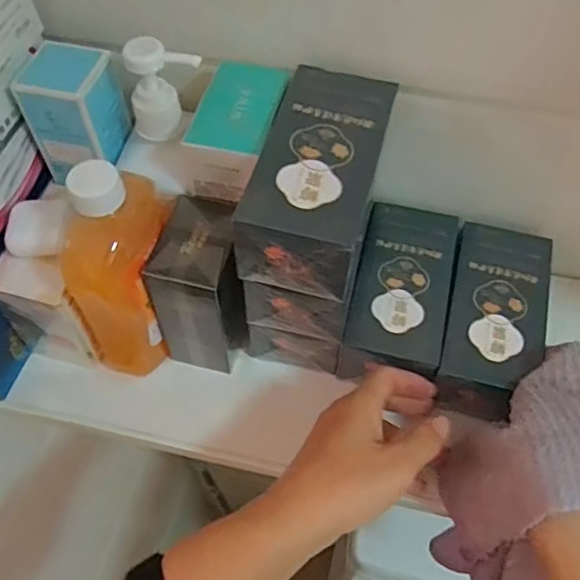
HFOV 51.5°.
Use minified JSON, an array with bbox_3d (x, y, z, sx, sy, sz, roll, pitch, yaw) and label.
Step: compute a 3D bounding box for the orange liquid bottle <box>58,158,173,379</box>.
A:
[{"bbox_3d":[-0.113,-0.010,0.403,0.055,0.169,0.070,11,55,8],"label":"orange liquid bottle"}]

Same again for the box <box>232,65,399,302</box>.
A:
[{"bbox_3d":[0.019,-0.072,0.362,0.066,0.053,0.136,14,68,9],"label":"box"}]

